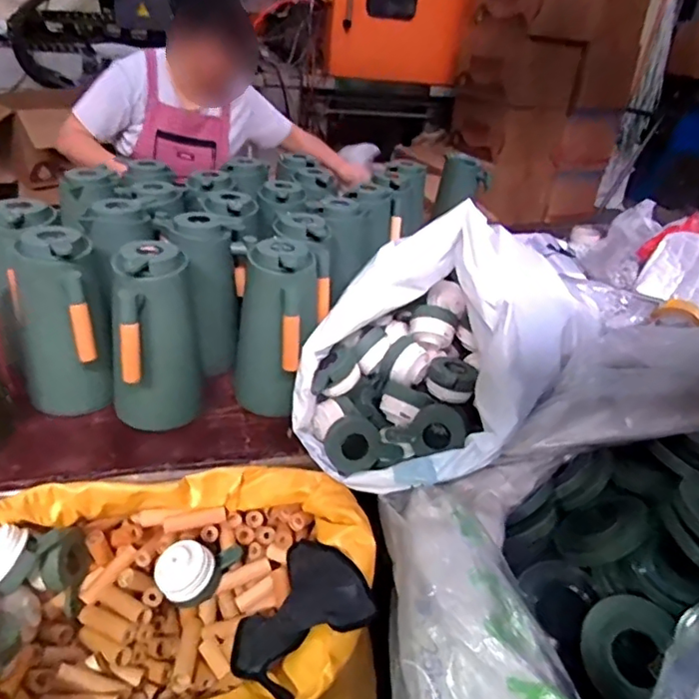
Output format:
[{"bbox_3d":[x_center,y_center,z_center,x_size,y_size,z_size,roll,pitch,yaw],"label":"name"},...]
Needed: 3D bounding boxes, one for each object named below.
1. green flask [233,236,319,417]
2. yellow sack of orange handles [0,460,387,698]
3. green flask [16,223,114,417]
[{"bbox_3d":[-0.109,-0.025,0.855,0.123,0.248,0.147,3,31,-5],"label":"green flask"},{"bbox_3d":[-0.200,0.450,0.721,0.460,0.474,0.353,-2,32,-14],"label":"yellow sack of orange handles"},{"bbox_3d":[-0.397,-0.028,0.800,0.117,0.245,0.132,-15,37,-32],"label":"green flask"}]

